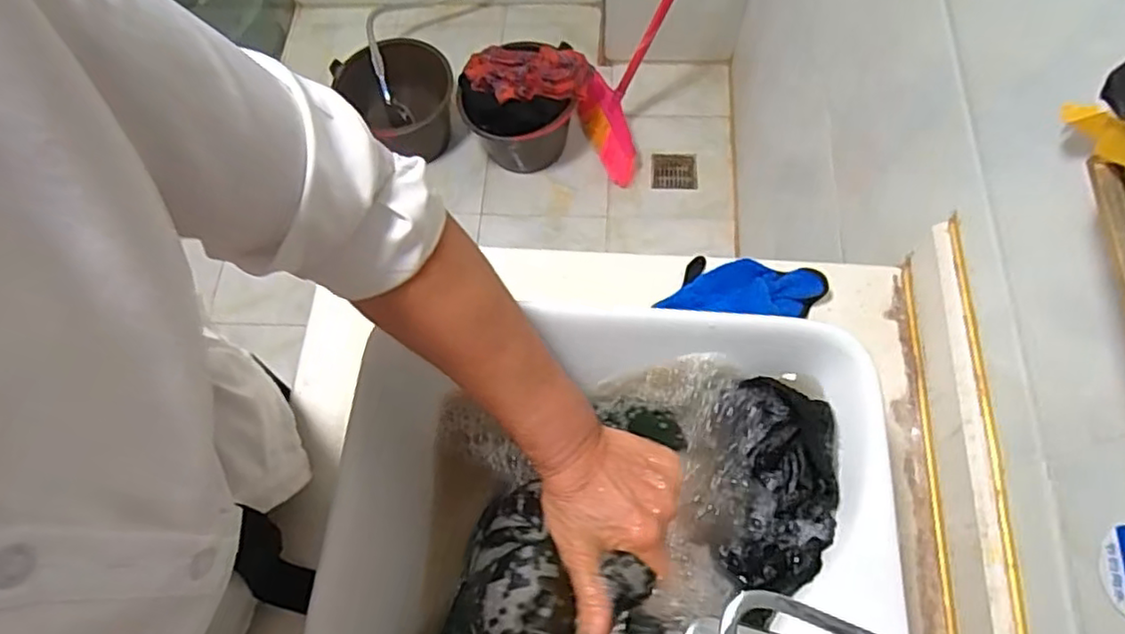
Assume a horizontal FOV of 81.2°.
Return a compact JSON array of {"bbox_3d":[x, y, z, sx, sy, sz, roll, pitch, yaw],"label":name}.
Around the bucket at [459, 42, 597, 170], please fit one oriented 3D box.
[{"bbox_3d":[-0.086,-0.484,1.547,0.277,0.233,0.239,19,69,11],"label":"bucket"}]

